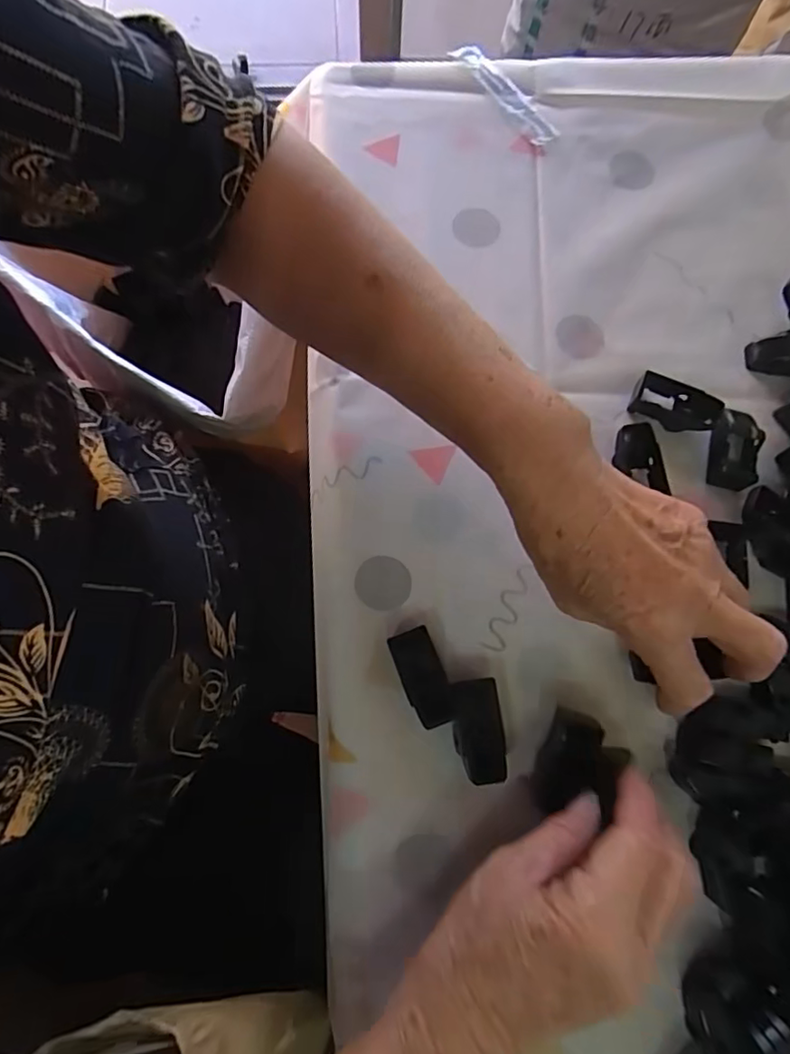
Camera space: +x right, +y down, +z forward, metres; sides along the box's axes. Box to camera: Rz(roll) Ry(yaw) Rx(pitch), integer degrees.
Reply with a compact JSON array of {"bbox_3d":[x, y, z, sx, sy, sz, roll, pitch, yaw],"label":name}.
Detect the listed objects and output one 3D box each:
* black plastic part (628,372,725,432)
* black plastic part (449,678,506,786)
[{"bbox_3d":[0.172,-0.074,0.338,0.050,0.014,0.024,23,75,4],"label":"black plastic part"},{"bbox_3d":[0.043,0.106,0.289,0.024,0.019,0.049,-5,75,-4],"label":"black plastic part"}]

